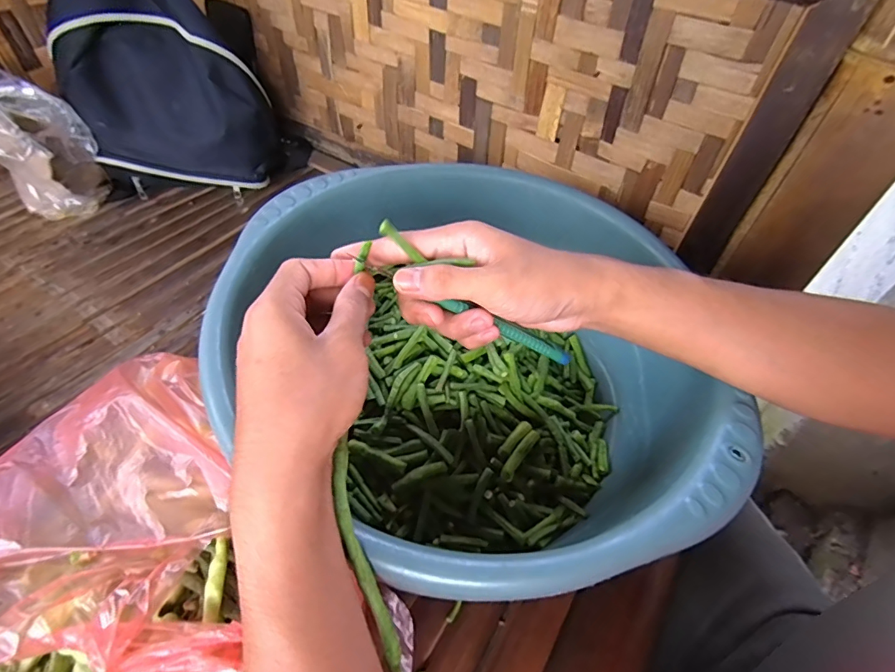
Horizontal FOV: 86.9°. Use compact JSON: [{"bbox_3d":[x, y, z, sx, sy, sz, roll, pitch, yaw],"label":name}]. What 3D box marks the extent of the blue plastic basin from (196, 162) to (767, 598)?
[{"bbox_3d":[0.015,0.017,0.370,0.326,0.141,0.337,0,50,-1],"label":"blue plastic basin"}]

